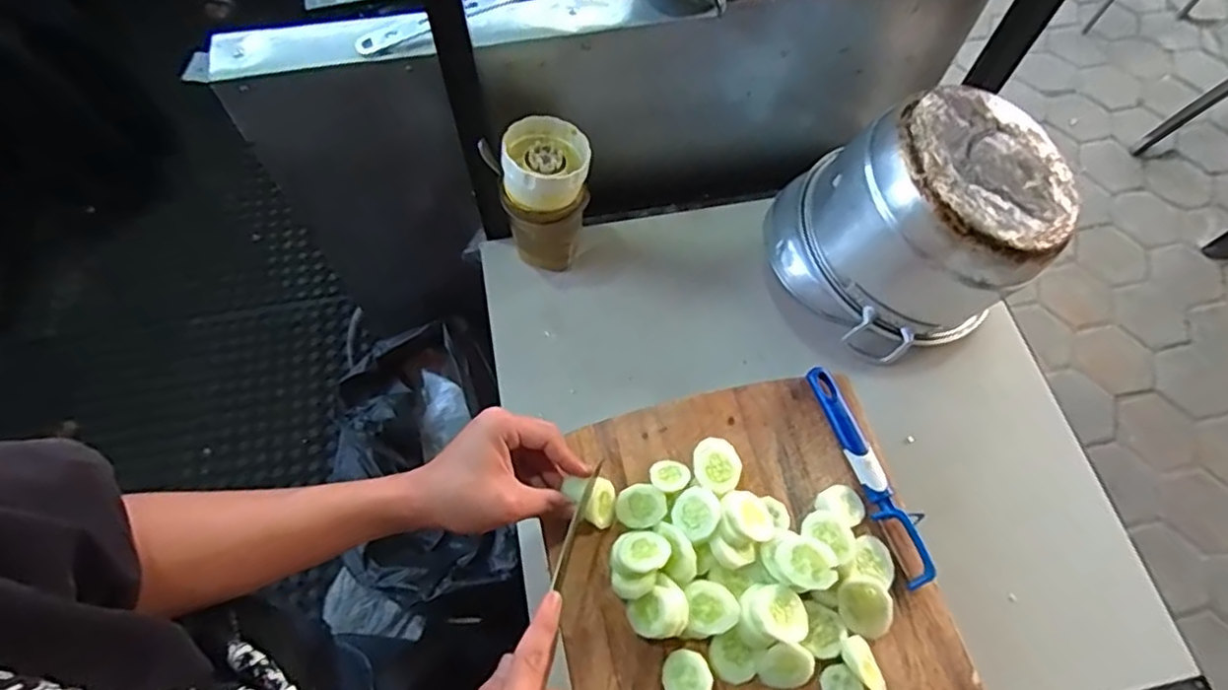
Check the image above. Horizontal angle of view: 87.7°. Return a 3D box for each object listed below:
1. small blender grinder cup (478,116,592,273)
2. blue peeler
[{"bbox_3d":[-0.073,-0.156,0.694,0.093,0.162,0.082,-26,68,-13],"label":"small blender grinder cup"},{"bbox_3d":[0.202,0.099,0.506,0.029,0.015,0.178,-20,66,-10],"label":"blue peeler"}]

